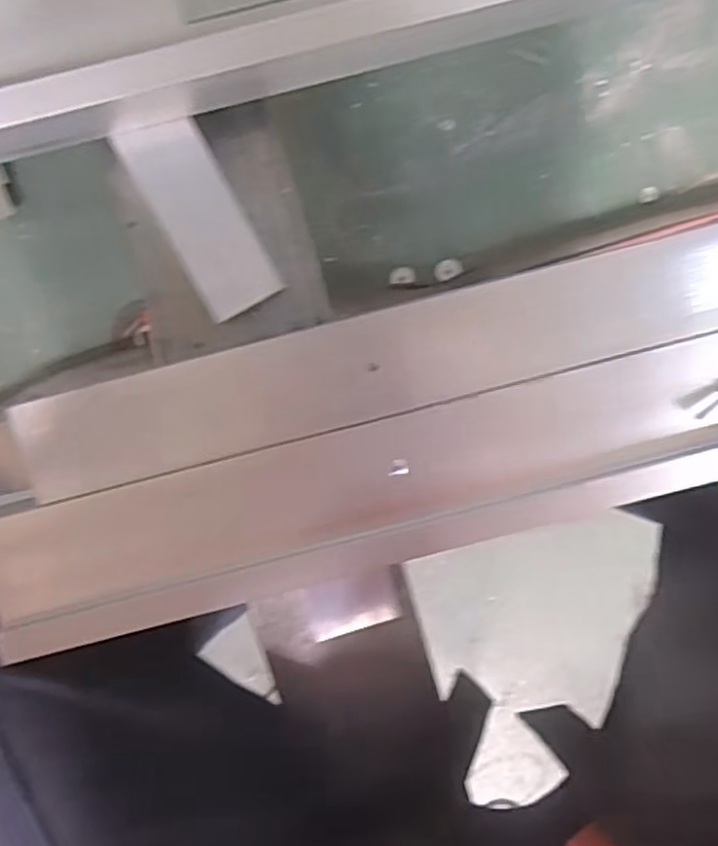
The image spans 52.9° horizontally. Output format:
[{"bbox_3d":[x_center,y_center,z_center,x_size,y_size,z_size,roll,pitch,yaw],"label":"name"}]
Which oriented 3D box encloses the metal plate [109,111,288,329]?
[{"bbox_3d":[-0.081,-0.108,0.380,0.042,0.009,0.102,-32,106,-20],"label":"metal plate"}]

